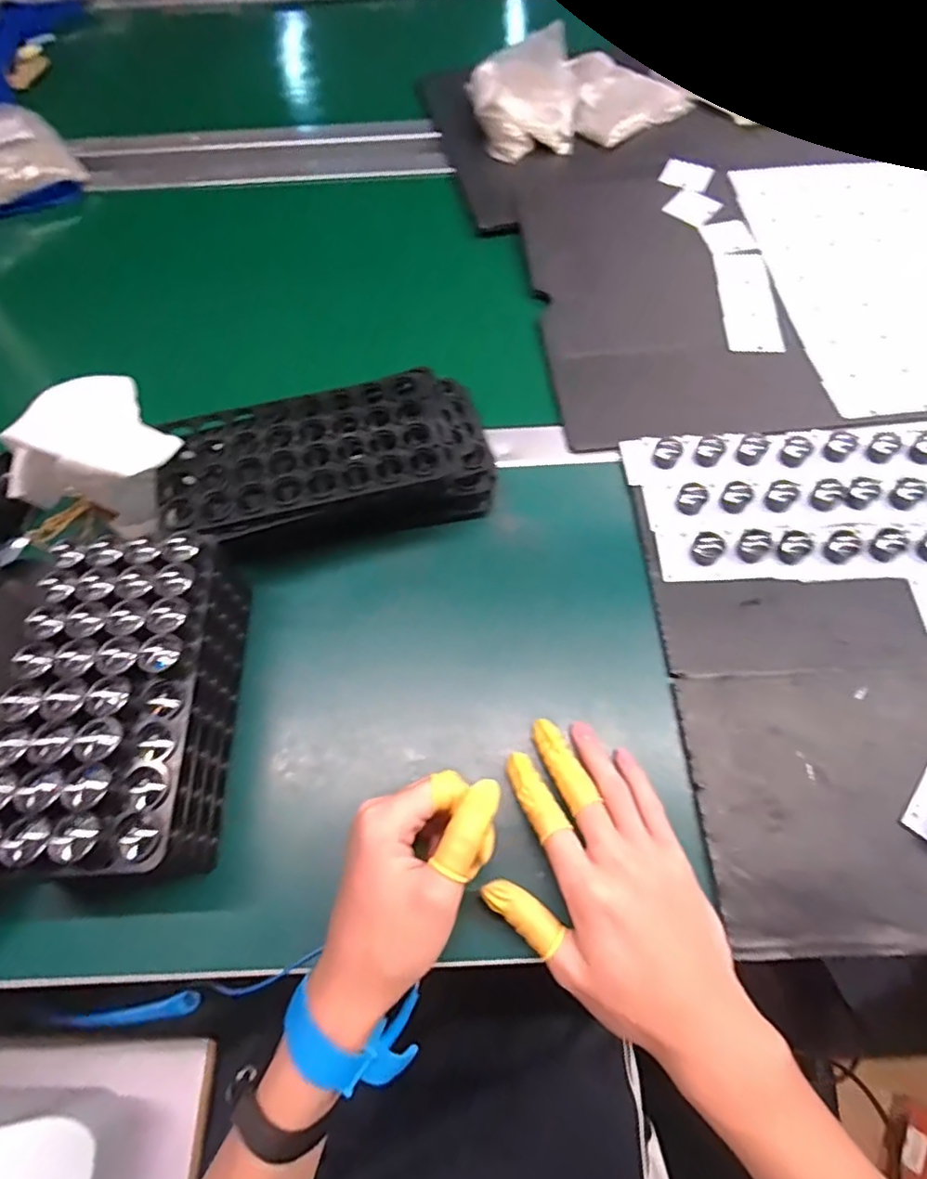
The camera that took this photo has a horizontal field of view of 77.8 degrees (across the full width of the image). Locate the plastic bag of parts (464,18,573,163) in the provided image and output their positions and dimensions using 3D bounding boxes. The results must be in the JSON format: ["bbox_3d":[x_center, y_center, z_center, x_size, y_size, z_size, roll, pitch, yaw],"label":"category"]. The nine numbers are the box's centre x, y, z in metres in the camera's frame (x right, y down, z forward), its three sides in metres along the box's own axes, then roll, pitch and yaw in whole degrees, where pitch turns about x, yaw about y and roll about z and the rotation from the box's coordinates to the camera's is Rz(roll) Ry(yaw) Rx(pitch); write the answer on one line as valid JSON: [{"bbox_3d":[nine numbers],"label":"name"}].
[{"bbox_3d":[0.073,-0.591,0.687,0.124,0.056,0.174,-4,63,0],"label":"plastic bag of parts"}]

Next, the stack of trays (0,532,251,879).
[{"bbox_3d":[-0.201,0.070,0.352,0.100,0.088,0.191,-4,63,0],"label":"stack of trays"}]

